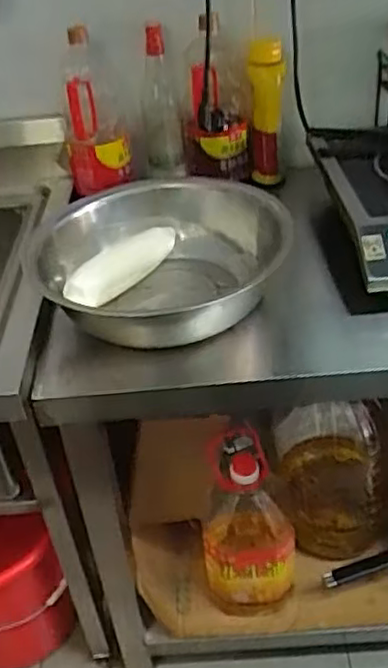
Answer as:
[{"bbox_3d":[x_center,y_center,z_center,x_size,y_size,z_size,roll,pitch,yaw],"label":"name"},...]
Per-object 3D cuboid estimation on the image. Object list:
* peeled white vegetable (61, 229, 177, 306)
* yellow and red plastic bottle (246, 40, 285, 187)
[{"bbox_3d":[-0.105,-0.104,0.980,0.046,0.050,0.214,19,44,30],"label":"peeled white vegetable"},{"bbox_3d":[0.125,-0.376,1.159,0.053,0.251,0.066,2,38,11],"label":"yellow and red plastic bottle"}]

